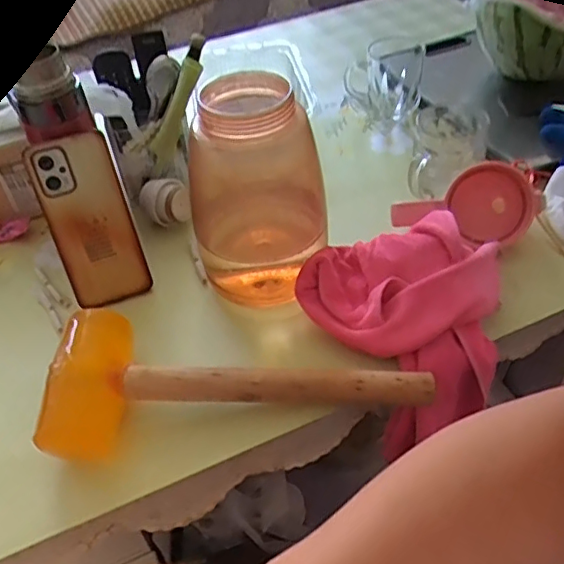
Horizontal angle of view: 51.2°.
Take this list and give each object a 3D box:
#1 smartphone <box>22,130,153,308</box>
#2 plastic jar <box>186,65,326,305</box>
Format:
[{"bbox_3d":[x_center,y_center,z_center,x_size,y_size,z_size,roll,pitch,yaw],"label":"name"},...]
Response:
[{"bbox_3d":[-0.186,-0.058,0.572,0.077,0.163,0.011,-19,20,-14],"label":"smartphone"},{"bbox_3d":[-0.025,-0.076,0.534,0.104,0.191,0.096,-3,45,3],"label":"plastic jar"}]

